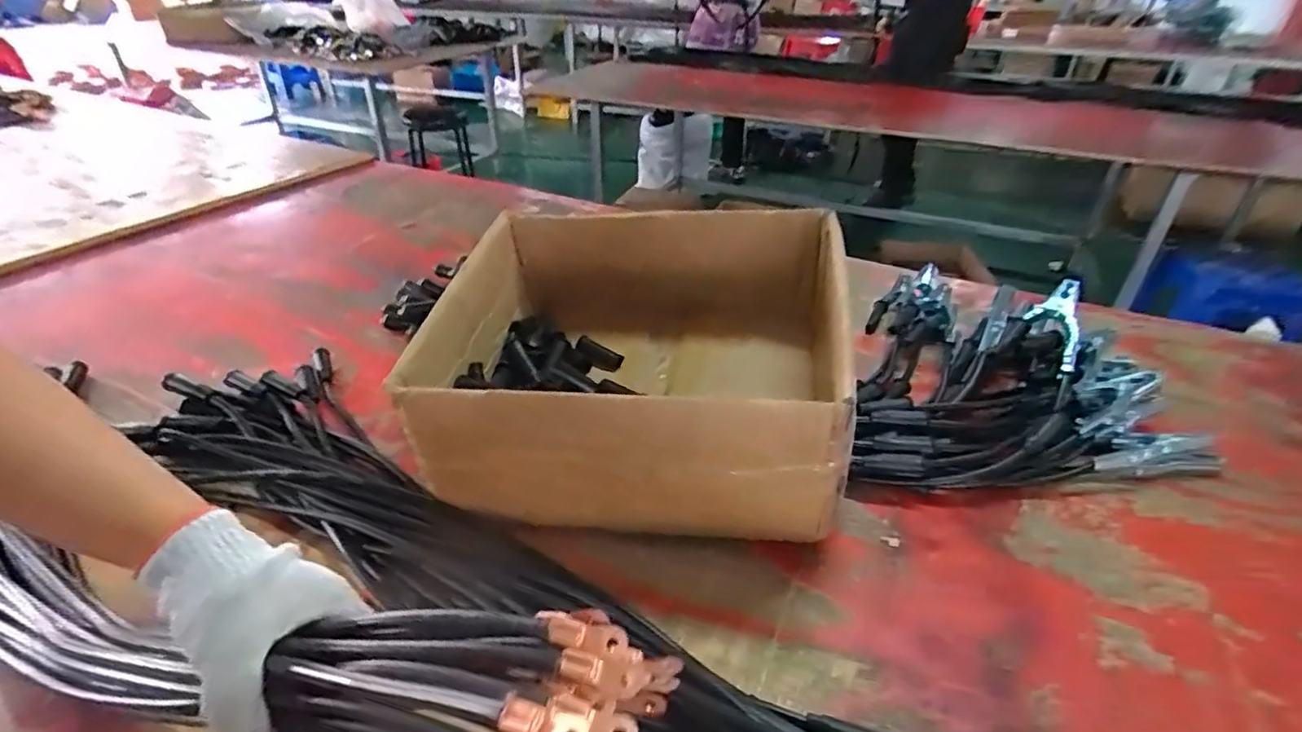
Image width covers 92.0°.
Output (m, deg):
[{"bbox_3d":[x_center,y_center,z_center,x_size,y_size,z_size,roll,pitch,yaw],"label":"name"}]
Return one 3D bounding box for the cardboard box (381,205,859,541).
[{"bbox_3d":[-0.012,-0.027,0.680,0.400,0.179,0.375,7,35,10],"label":"cardboard box"}]

